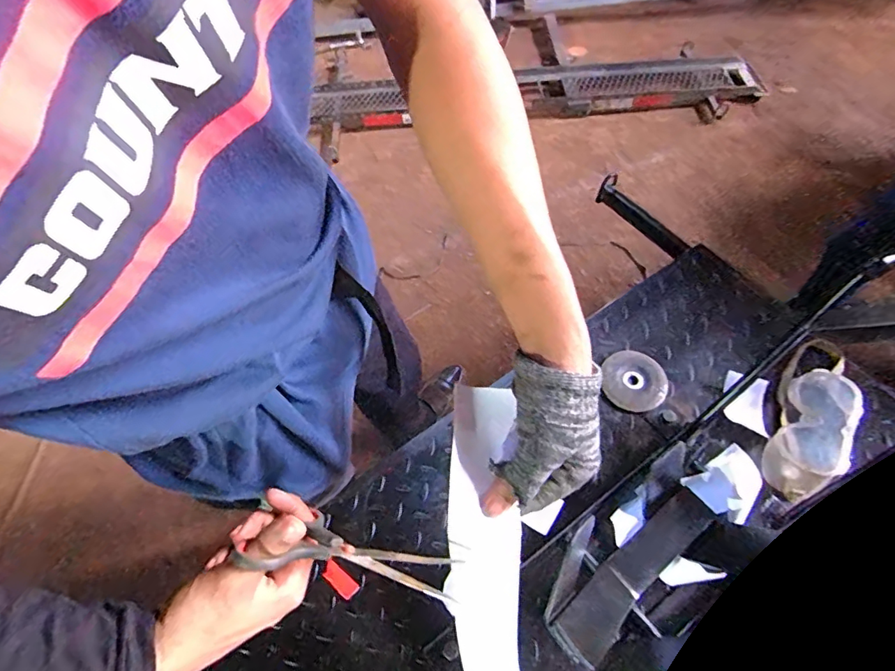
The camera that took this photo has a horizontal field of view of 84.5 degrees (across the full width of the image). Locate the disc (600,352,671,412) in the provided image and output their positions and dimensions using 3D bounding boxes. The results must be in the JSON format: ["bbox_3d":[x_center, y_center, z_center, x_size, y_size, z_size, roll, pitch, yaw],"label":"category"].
[{"bbox_3d":[0.274,0.064,0.718,0.086,0.012,0.091,-1,59,2],"label":"disc"}]

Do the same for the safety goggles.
[{"bbox_3d":[0.488,0.098,0.656,0.085,0.049,0.249,27,64,18],"label":"safety goggles"}]

